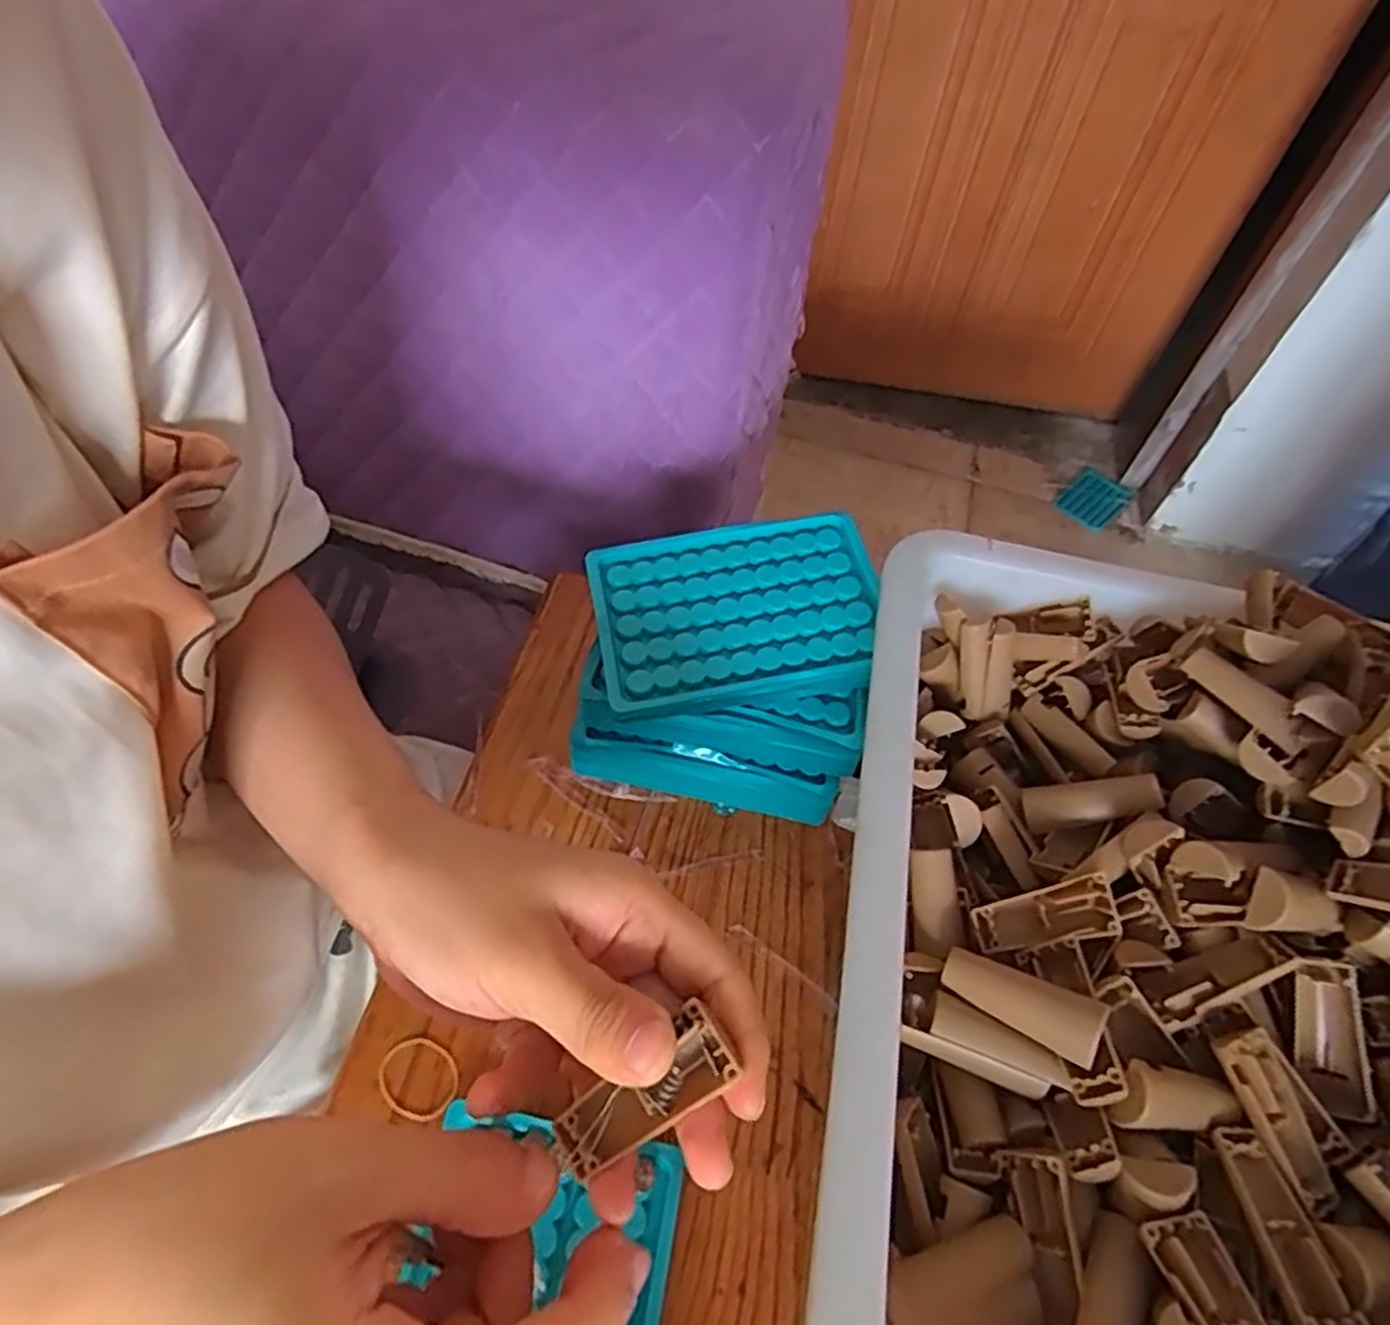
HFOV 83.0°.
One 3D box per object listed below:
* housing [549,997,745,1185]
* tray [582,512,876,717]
[{"bbox_3d":[-0.015,0.110,0.199,0.049,0.008,0.016,-38,62,2],"label":"housing"},{"bbox_3d":[0.019,-0.025,0.363,0.128,0.016,0.093,-5,54,-9],"label":"tray"}]

